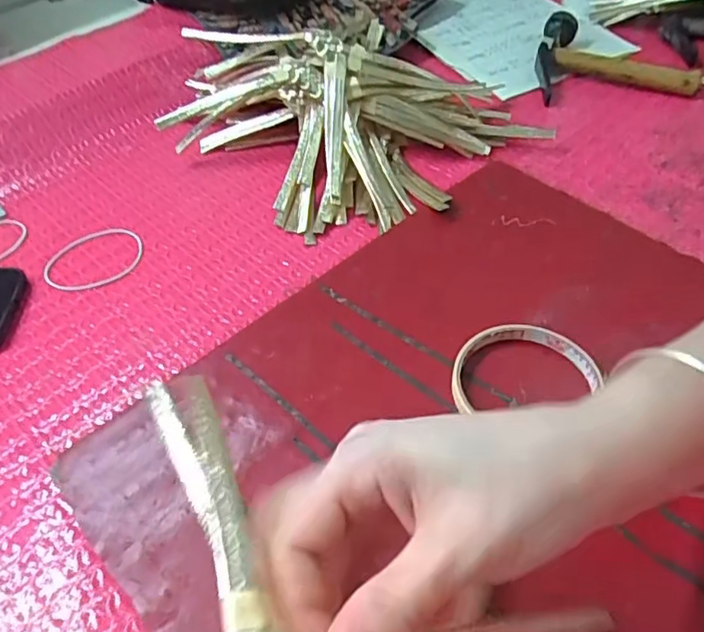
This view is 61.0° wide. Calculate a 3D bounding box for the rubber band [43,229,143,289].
[{"bbox_3d":[-0.195,-0.043,0.453,0.074,0.004,0.059,-28,54,-21],"label":"rubber band"}]

